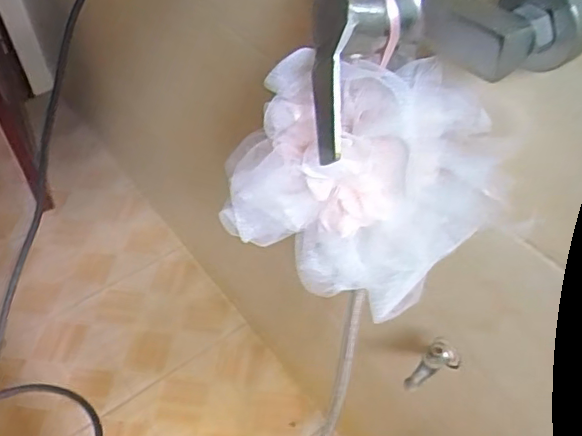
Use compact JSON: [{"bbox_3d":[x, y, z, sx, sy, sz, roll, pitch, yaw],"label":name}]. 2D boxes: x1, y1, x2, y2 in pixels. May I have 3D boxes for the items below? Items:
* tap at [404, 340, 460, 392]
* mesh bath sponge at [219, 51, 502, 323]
[{"bbox_3d":[0.167,0.170,0.667,0.035,0.063,0.066,35,61,30],"label":"tap"},{"bbox_3d":[0.052,-0.031,0.437,0.196,0.156,0.117,12,52,16],"label":"mesh bath sponge"}]

